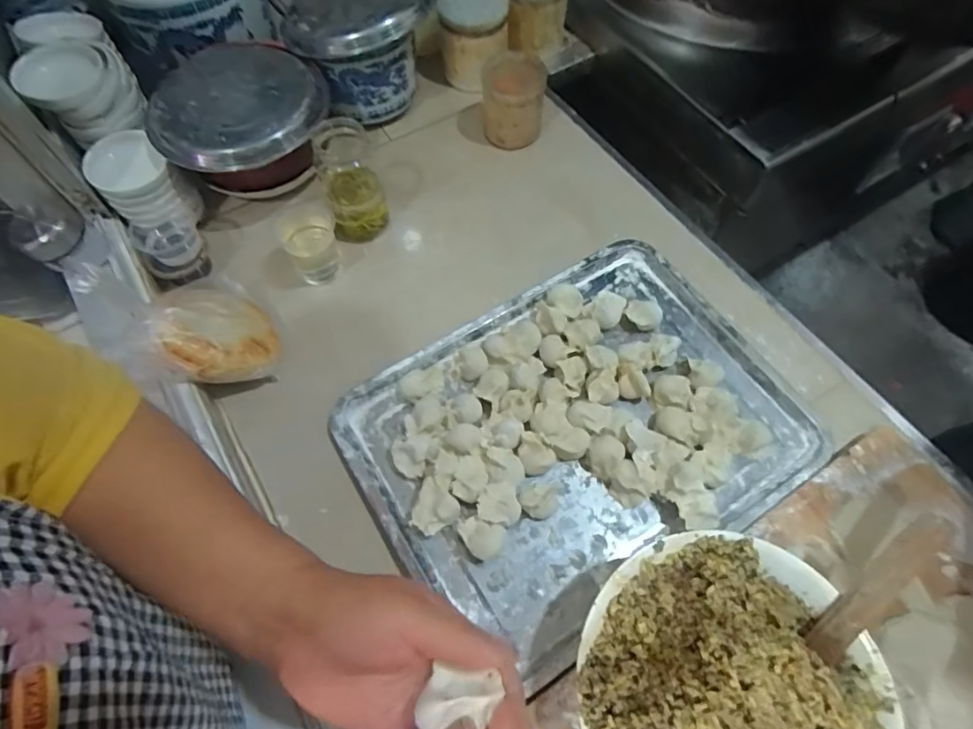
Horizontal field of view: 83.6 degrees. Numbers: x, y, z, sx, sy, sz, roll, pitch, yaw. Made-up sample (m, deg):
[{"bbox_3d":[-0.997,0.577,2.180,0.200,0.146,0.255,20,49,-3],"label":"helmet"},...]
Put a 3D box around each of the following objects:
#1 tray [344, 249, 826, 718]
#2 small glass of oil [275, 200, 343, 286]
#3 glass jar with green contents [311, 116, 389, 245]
[{"bbox_3d":[0.096,0.066,0.564,0.432,0.038,0.326,-29,66,-16],"label":"tray"},{"bbox_3d":[-0.205,-0.142,0.644,0.064,0.066,0.060,-21,65,-9],"label":"small glass of oil"},{"bbox_3d":[-0.160,-0.214,0.644,0.068,0.137,0.063,0,64,1],"label":"glass jar with green contents"}]

